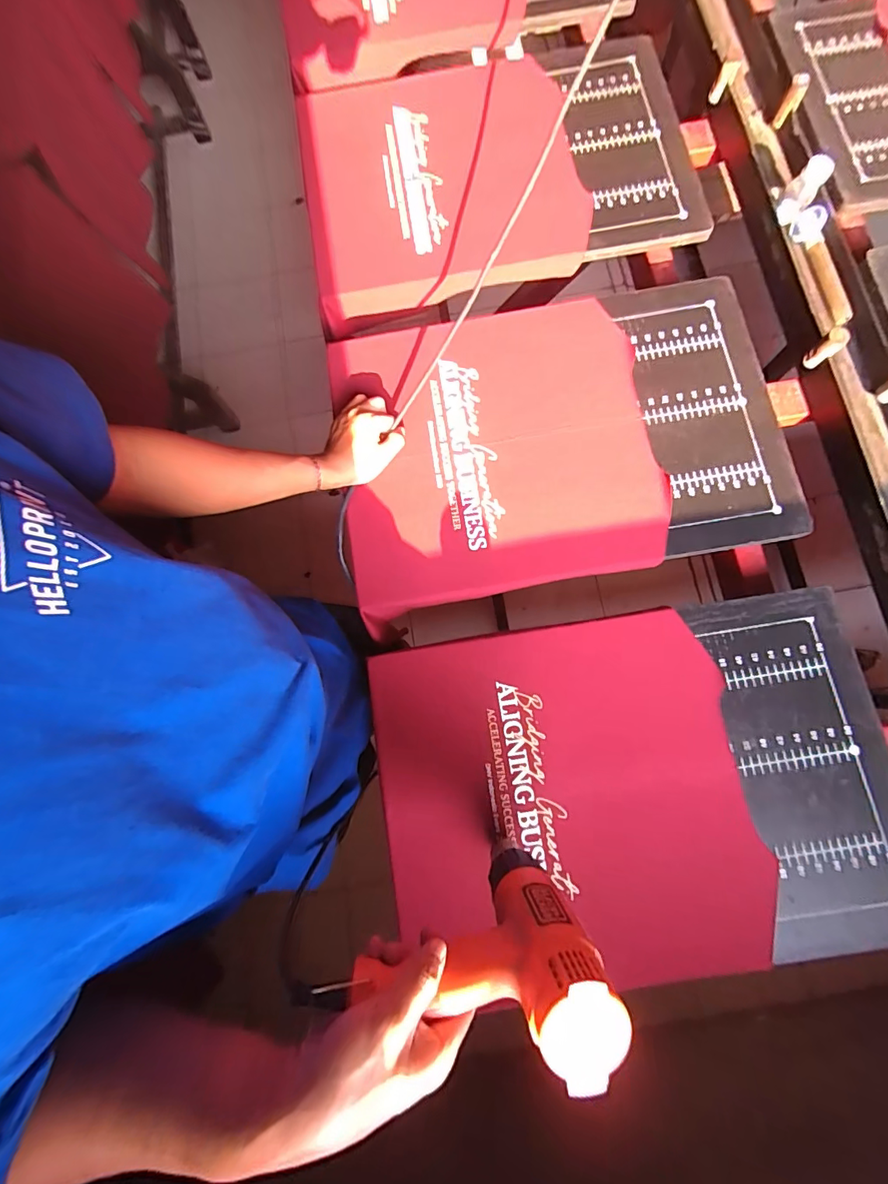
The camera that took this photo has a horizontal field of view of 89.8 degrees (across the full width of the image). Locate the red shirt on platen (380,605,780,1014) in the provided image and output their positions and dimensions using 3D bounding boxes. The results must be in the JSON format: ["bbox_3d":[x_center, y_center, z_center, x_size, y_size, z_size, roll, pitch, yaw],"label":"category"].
[{"bbox_3d":[0.135,0.236,0.533,0.418,0.054,0.379,-8,80,1],"label":"red shirt on platen"}]

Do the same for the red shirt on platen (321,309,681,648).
[{"bbox_3d":[0.068,-0.199,0.617,0.415,0.043,0.404,-9,77,-1],"label":"red shirt on platen"}]

